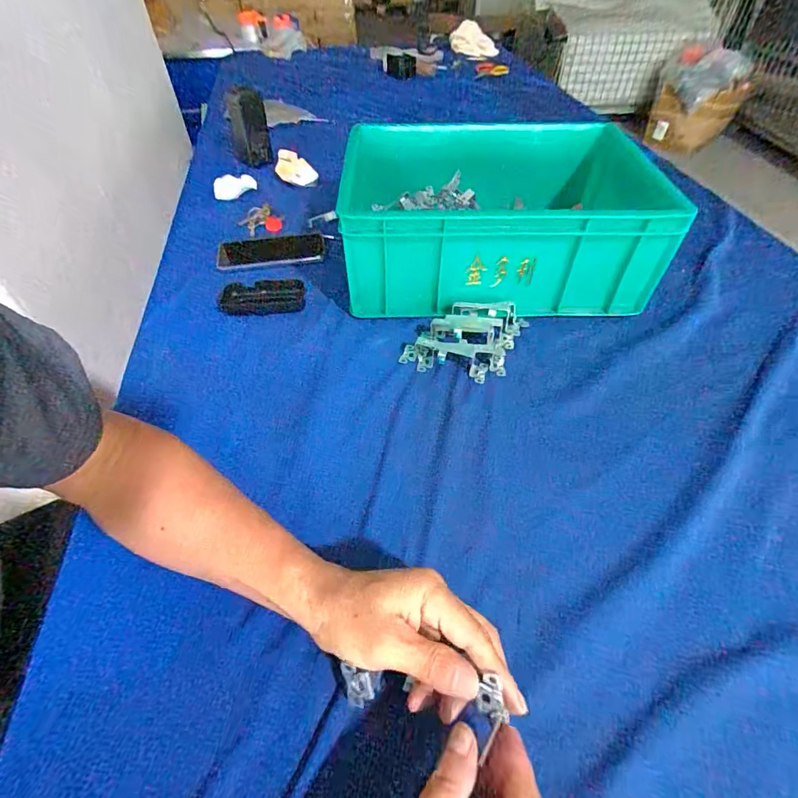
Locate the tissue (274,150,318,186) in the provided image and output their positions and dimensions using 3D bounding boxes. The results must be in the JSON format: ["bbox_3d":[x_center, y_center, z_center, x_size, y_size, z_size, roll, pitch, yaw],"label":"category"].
[{"bbox_3d":[-0.204,-0.448,0.846,0.066,0.041,0.083,-23,52,-18],"label":"tissue"}]

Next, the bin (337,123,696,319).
[{"bbox_3d":[0.136,-0.275,0.631,0.428,0.140,0.325,1,49,1],"label":"bin"}]

